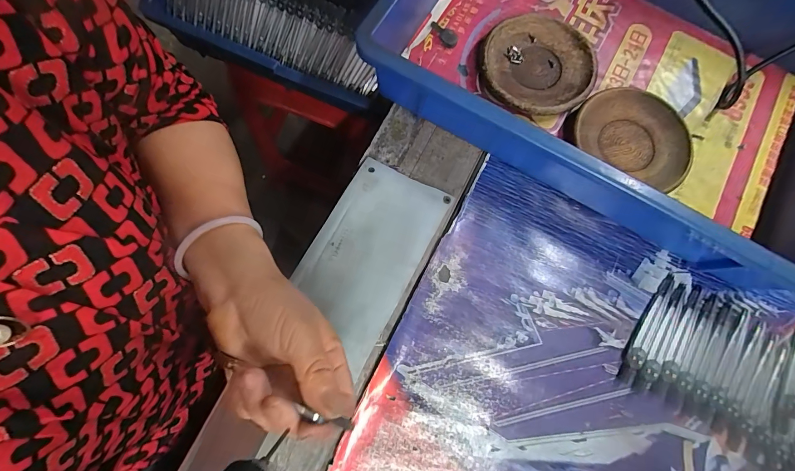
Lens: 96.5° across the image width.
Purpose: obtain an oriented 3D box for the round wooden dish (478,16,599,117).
[{"bbox_3d":[0.143,-0.174,0.367,0.119,0.018,0.110,0,77,-1],"label":"round wooden dish"}]

